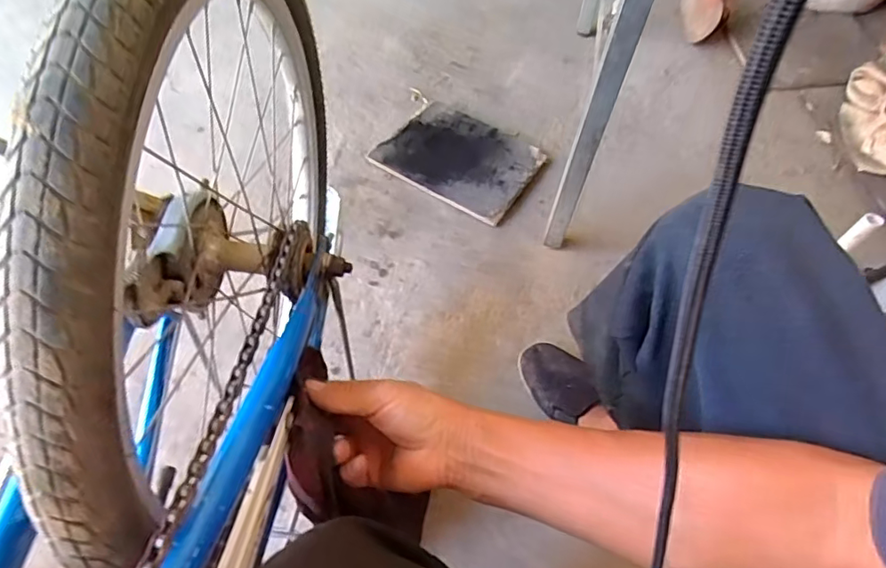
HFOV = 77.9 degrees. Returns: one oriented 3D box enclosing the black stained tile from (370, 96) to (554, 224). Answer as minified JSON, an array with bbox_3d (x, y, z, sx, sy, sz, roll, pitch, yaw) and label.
[{"bbox_3d":[0.037,-0.242,1.038,0.279,0.020,0.207,30,61,18],"label":"black stained tile"}]

